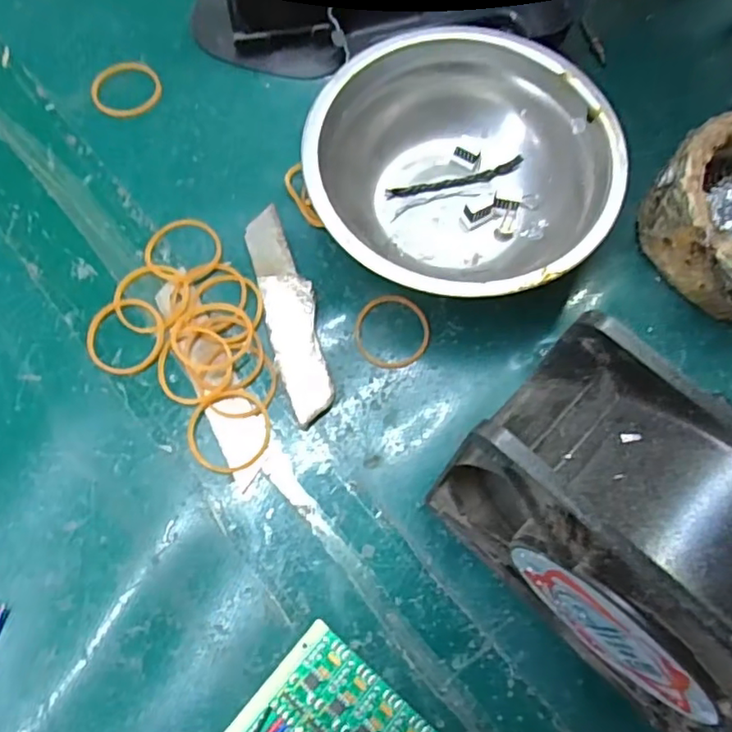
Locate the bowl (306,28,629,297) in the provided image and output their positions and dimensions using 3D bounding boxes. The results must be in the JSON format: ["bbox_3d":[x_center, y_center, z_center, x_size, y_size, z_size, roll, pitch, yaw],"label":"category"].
[{"bbox_3d":[0.041,-0.083,0.259,0.121,0.038,0.113,0,71,0],"label":"bowl"}]

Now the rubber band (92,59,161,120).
[{"bbox_3d":[-0.119,-0.139,0.297,0.033,0.004,0.032,0,71,0],"label":"rubber band"}]

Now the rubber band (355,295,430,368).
[{"bbox_3d":[0.012,-0.015,0.254,0.031,0.004,0.033,0,71,0],"label":"rubber band"}]

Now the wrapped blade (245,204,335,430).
[{"bbox_3d":[-0.033,-0.024,0.256,0.021,0.006,0.100,-15,72,-5],"label":"wrapped blade"}]

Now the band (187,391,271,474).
[{"bbox_3d":[-0.055,0.026,0.238,0.032,0.004,0.033,0,71,0],"label":"band"}]

